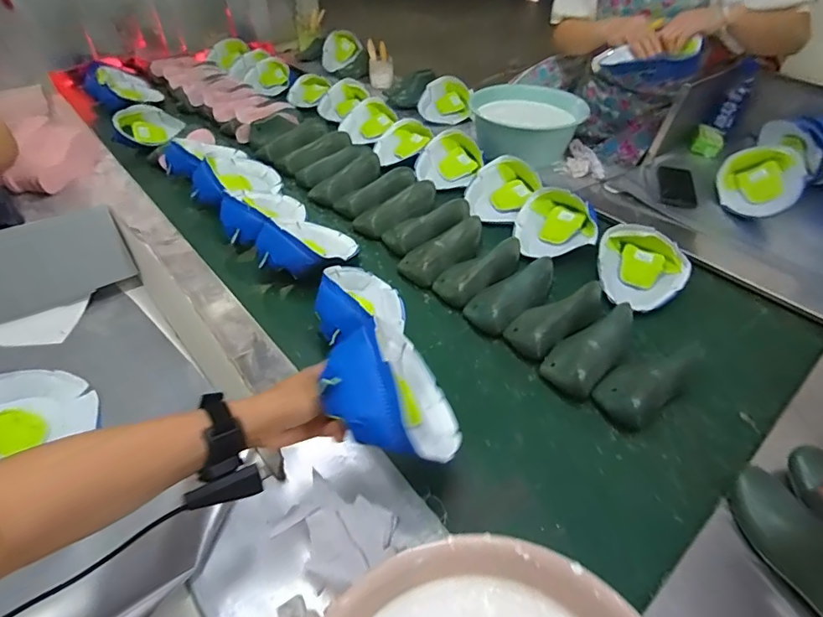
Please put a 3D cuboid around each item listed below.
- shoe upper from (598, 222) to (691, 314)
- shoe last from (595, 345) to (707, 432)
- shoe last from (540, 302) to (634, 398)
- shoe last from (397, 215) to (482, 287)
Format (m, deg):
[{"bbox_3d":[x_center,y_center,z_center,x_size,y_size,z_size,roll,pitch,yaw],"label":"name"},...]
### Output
[{"bbox_3d":[0.435,-0.084,0.891,0.165,0.065,0.193,26,49,21],"label":"shoe upper"},{"bbox_3d":[0.368,0.101,0.717,0.193,0.063,0.086,-28,53,-28],"label":"shoe last"},{"bbox_3d":[0.300,0.060,0.763,0.198,0.051,0.090,-38,54,-19],"label":"shoe last"},{"bbox_3d":[0.067,-0.124,0.952,0.089,0.056,0.194,35,53,28],"label":"shoe last"}]

